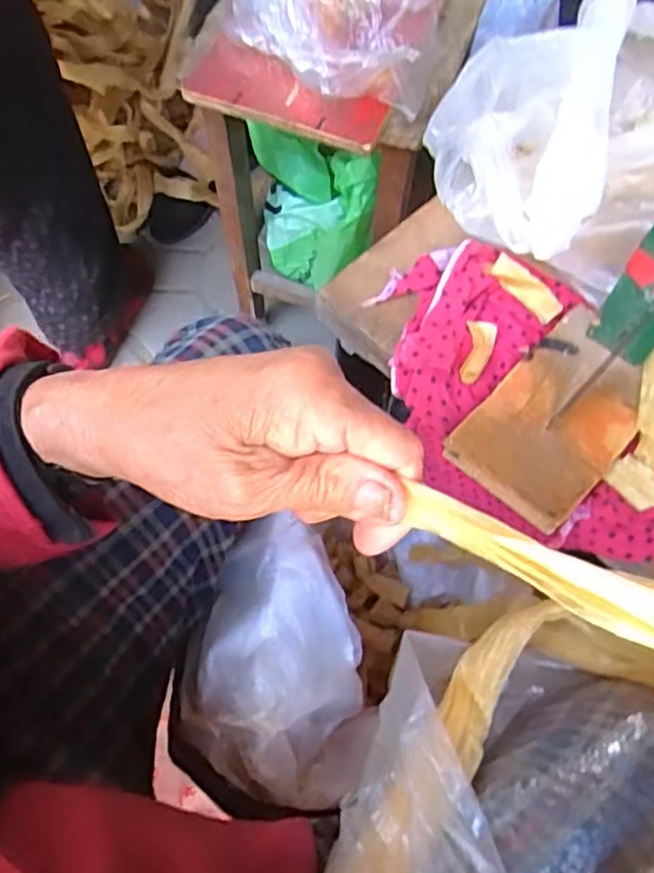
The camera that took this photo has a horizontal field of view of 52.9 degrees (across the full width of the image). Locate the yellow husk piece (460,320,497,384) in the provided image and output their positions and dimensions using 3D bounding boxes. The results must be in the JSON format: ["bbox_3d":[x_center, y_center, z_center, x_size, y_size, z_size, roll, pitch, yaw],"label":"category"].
[{"bbox_3d":[0.096,-0.054,0.415,0.019,0.005,0.041,10,68,5],"label":"yellow husk piece"}]

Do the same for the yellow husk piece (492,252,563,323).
[{"bbox_3d":[0.128,-0.096,0.426,0.052,0.012,0.021,39,71,-10],"label":"yellow husk piece"}]

